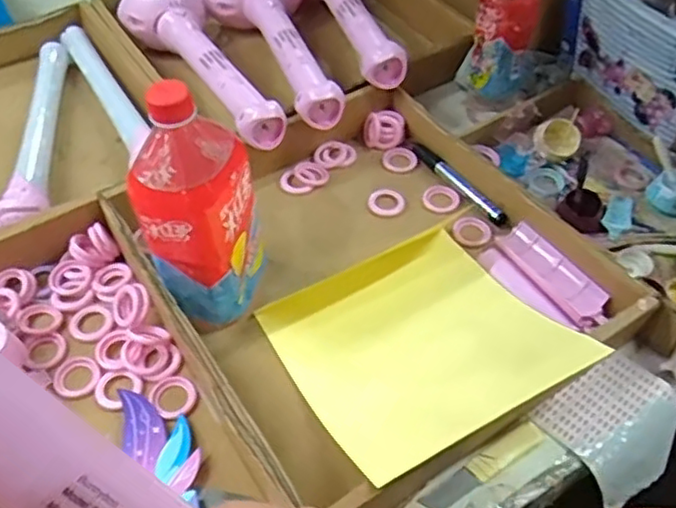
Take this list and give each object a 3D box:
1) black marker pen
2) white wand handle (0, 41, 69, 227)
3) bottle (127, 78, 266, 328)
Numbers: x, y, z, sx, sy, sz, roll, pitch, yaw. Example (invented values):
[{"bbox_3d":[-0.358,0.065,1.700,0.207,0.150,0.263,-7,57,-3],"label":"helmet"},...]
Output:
[{"bbox_3d":[0.124,-0.080,0.700,0.012,0.010,0.147,-28,56,-22],"label":"black marker pen"},{"bbox_3d":[-0.326,-0.135,0.714,0.046,0.043,0.302,-8,51,-8],"label":"white wand handle"},{"bbox_3d":[-0.110,-0.041,0.526,0.090,0.215,0.101,-9,51,-8],"label":"bottle"}]

